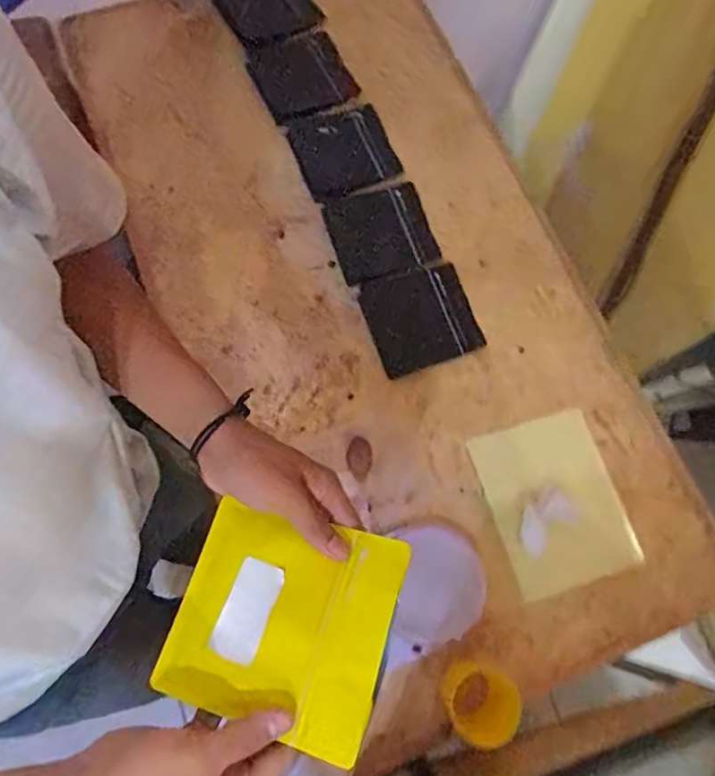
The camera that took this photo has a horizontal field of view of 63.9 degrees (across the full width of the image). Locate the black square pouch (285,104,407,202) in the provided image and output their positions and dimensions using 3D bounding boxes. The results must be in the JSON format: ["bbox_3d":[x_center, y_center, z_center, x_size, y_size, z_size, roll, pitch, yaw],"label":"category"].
[{"bbox_3d":[-0.018,-0.361,0.867,0.146,0.013,0.140,-21,75,-10],"label":"black square pouch"}]

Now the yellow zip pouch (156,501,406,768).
[{"bbox_3d":[-0.051,0.150,0.374,0.141,0.005,0.126,10,65,17],"label":"yellow zip pouch"}]

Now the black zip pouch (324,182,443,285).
[{"bbox_3d":[0.035,-0.224,0.830,0.141,0.015,0.142,-16,74,-9],"label":"black zip pouch"}]

